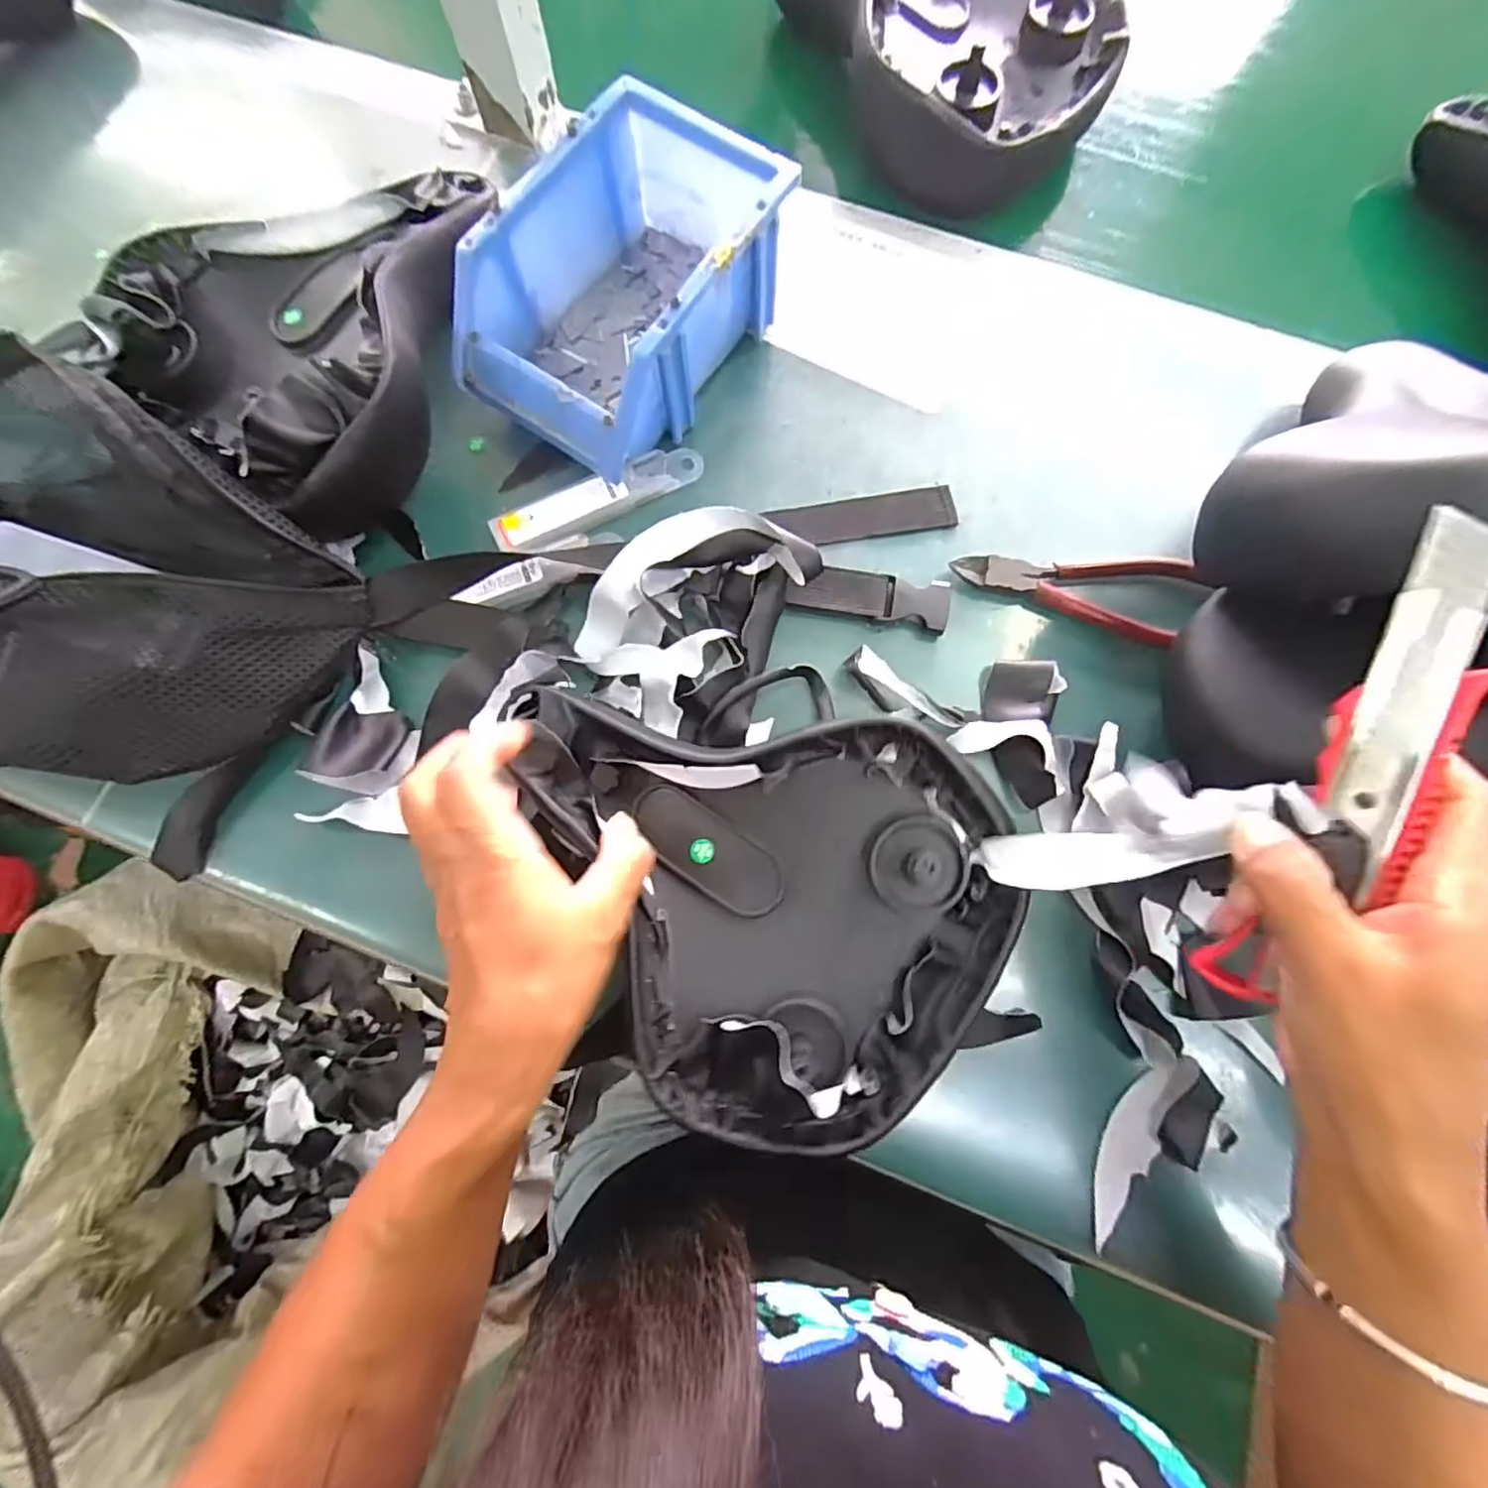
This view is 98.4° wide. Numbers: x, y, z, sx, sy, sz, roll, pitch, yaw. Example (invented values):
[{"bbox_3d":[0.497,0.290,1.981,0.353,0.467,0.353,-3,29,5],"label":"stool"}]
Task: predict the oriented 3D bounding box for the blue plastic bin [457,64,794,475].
[{"bbox_3d":[-0.065,-0.250,0.359,0.118,0.081,0.175,34,75,9],"label":"blue plastic bin"}]

